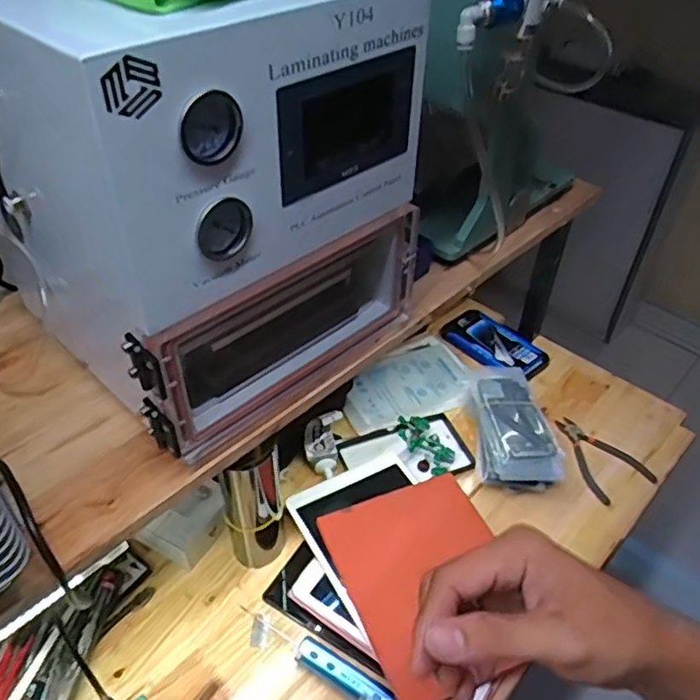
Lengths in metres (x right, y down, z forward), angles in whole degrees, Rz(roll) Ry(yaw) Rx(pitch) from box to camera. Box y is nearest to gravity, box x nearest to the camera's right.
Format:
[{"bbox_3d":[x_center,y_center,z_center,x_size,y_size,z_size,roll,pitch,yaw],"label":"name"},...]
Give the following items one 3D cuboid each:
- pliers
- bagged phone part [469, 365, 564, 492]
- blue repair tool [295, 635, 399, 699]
[{"bbox_3d":[0.359,0.165,0.930,0.096,0.019,0.155,-33,53,-32],"label":"pliers"},{"bbox_3d":[0.234,0.104,0.945,0.106,0.045,0.233,-1,43,-4],"label":"bagged phone part"},{"bbox_3d":[0.011,0.362,0.676,0.153,0.029,0.029,24,47,22],"label":"blue repair tool"}]

